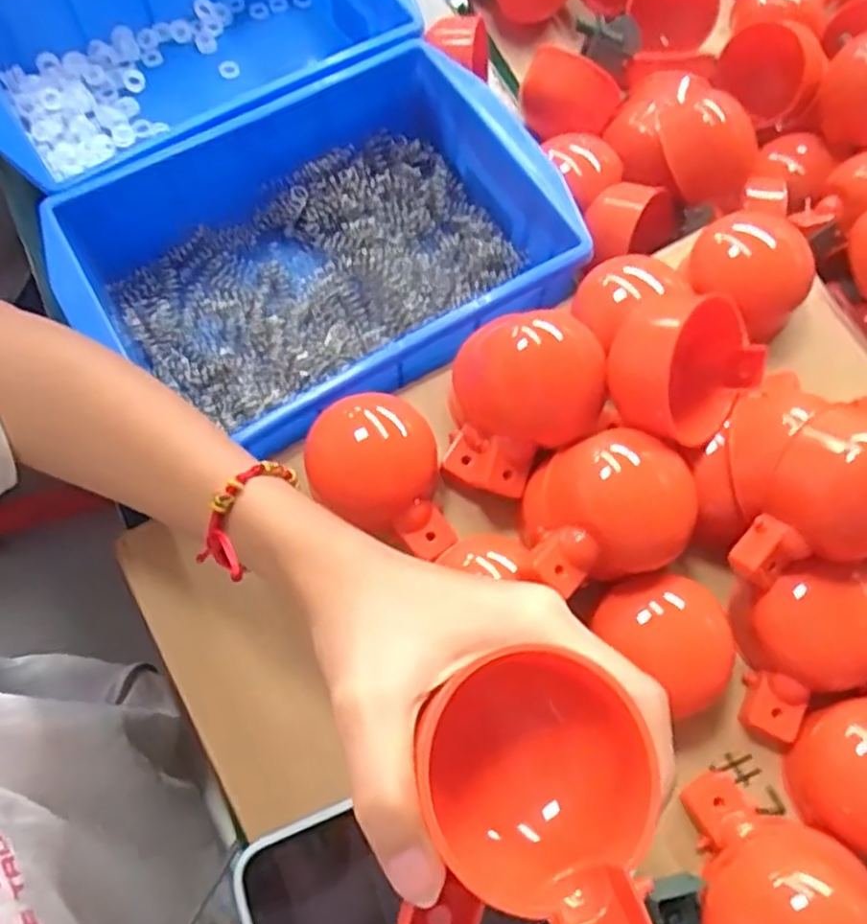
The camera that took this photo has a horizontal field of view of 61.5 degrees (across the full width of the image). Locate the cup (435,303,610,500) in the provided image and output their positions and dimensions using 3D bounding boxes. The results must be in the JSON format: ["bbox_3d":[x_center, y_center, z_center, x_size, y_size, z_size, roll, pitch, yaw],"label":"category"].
[{"bbox_3d":[0.041,-0.022,0.339,0.067,0.068,0.070,1,70,-3],"label":"cup"}]

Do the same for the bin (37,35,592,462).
[{"bbox_3d":[-0.059,-0.116,0.408,0.247,0.070,0.190,-27,73,-12],"label":"bin"}]

